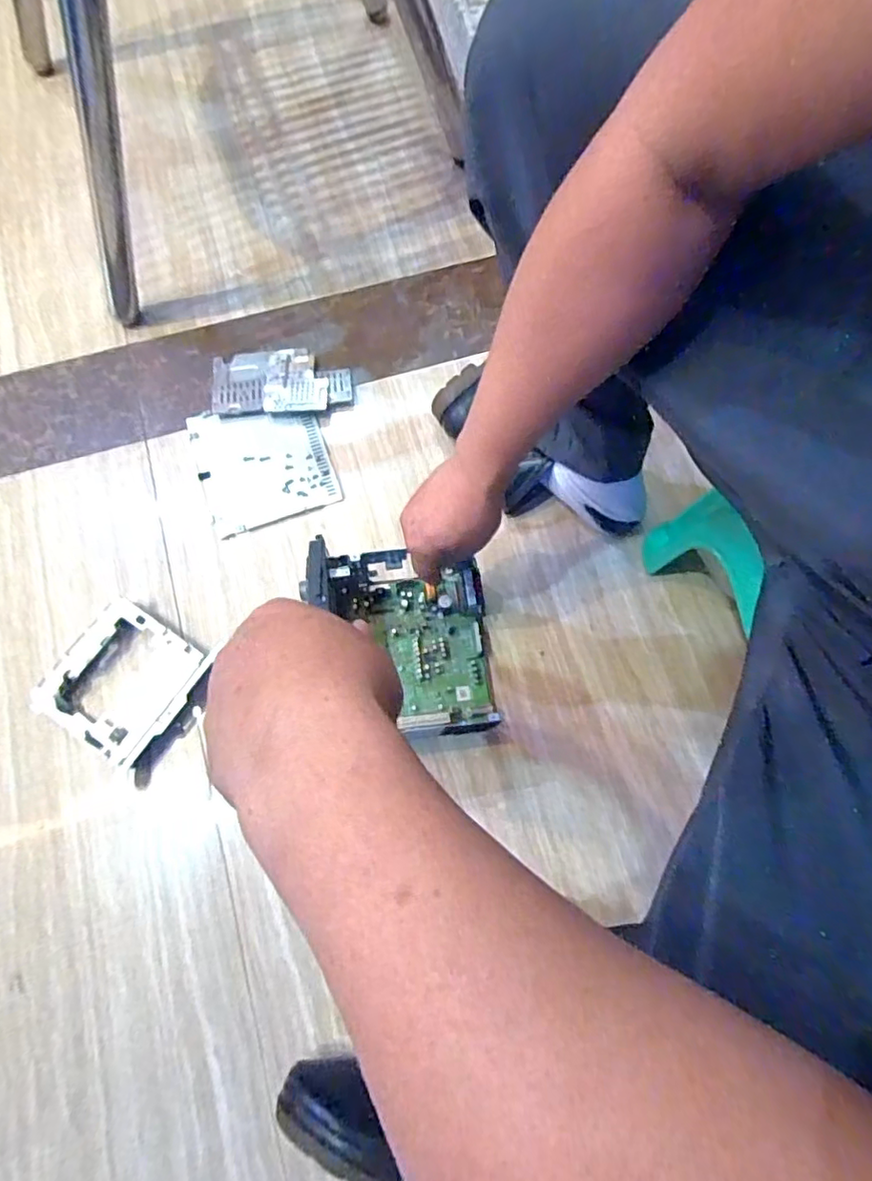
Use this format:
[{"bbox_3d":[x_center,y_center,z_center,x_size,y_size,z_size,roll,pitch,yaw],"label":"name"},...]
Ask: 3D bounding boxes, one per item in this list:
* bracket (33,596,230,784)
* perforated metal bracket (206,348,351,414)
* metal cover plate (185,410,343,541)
[{"bbox_3d":[-0.339,0.104,0.656,0.154,0.033,0.149,34,77,10],"label":"bracket"},{"bbox_3d":[-0.205,-0.276,0.783,0.183,0.018,0.103,-3,73,0],"label":"perforated metal bracket"},{"bbox_3d":[-0.220,-0.166,0.754,0.160,0.013,0.175,-19,74,-5],"label":"metal cover plate"}]

